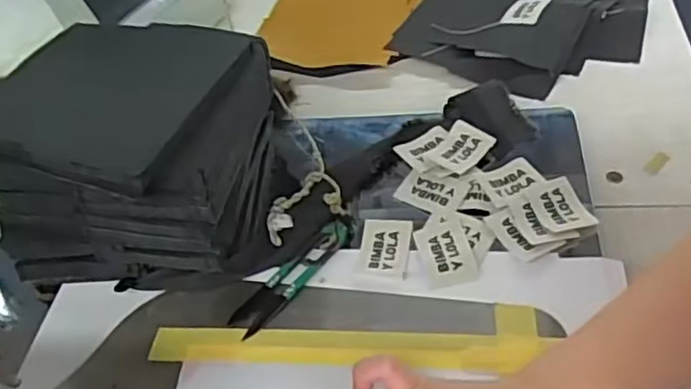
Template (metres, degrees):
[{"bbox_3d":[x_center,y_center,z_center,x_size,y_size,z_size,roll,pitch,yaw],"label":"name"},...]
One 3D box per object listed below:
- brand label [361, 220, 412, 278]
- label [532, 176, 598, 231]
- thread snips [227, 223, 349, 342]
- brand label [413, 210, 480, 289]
[{"bbox_3d":[0.028,0.037,0.466,0.033,0.004,0.045,0,58,16],"label":"brand label"},{"bbox_3d":[0.150,0.008,0.467,0.030,0.004,0.046,-21,55,-5],"label":"label"},{"bbox_3d":[-0.035,0.053,0.454,0.023,0.010,0.103,30,59,33],"label":"thread snips"},{"bbox_3d":[0.067,0.036,0.454,0.034,0.004,0.054,-13,52,0],"label":"brand label"}]

